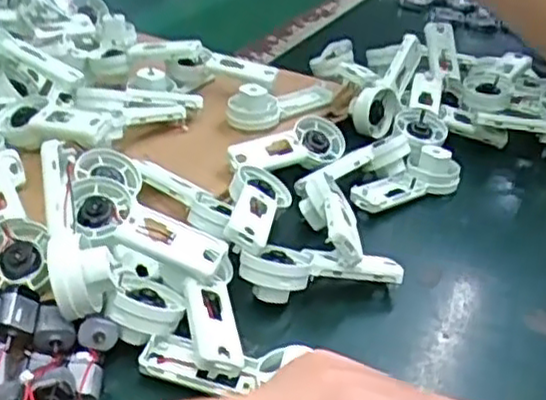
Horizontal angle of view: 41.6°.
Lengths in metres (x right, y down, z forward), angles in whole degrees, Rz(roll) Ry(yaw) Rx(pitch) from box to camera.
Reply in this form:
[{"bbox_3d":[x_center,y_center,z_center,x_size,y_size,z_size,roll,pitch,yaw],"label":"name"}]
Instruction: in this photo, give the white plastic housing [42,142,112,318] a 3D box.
[{"bbox_3d":[-0.100,0.011,0.355,0.029,0.028,0.095,-7,54,-19],"label":"white plastic housing"}]

